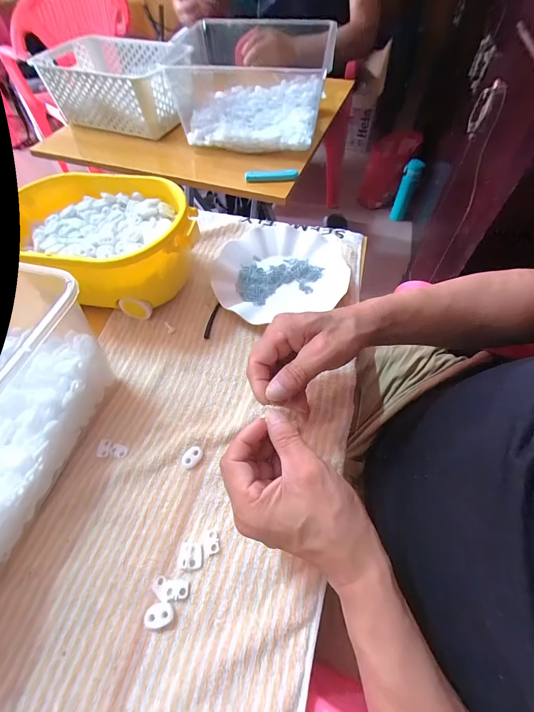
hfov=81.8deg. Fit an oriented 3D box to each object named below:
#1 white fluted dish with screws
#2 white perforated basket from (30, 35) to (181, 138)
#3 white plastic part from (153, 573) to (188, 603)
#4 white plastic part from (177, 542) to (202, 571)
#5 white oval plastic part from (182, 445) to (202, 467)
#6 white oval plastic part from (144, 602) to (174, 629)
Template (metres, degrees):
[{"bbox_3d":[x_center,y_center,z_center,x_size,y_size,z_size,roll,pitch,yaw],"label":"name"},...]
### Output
[{"bbox_3d":[0.016,-0.120,0.435,0.183,0.025,0.160,-20,60,-10],"label":"white fluted dish with screws"},{"bbox_3d":[-0.322,-0.604,0.695,0.320,0.112,0.209,24,62,15],"label":"white perforated basket"},{"bbox_3d":[-0.080,0.192,0.255,0.030,0.004,0.016,7,58,6],"label":"white plastic part"},{"bbox_3d":[-0.066,0.172,0.266,0.020,0.005,0.019,4,58,4],"label":"white plastic part"},{"bbox_3d":[-0.075,0.101,0.309,0.015,0.004,0.022,32,64,20],"label":"white oval plastic part"},{"bbox_3d":[-0.086,0.207,0.246,0.022,0.007,0.016,-9,58,-4],"label":"white oval plastic part"}]

